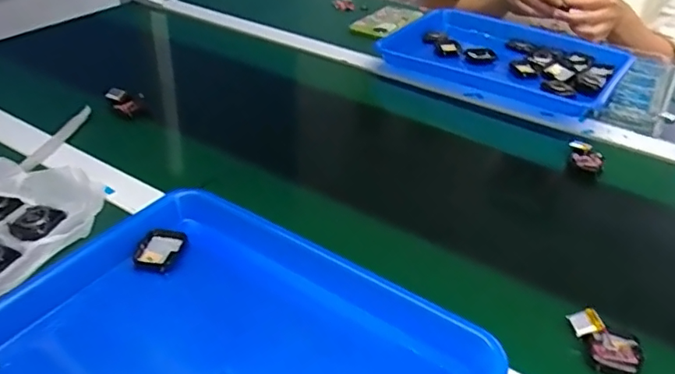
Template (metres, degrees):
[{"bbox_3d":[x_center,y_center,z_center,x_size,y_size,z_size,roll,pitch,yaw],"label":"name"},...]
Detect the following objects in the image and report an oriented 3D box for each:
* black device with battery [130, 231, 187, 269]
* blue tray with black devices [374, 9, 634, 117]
[{"bbox_3d":[-0.158,0.057,0.484,0.037,0.009,0.041,12,48,9],"label":"black device with battery"},{"bbox_3d":[0.254,-0.199,0.832,0.332,0.048,0.249,22,41,25],"label":"blue tray with black devices"}]

